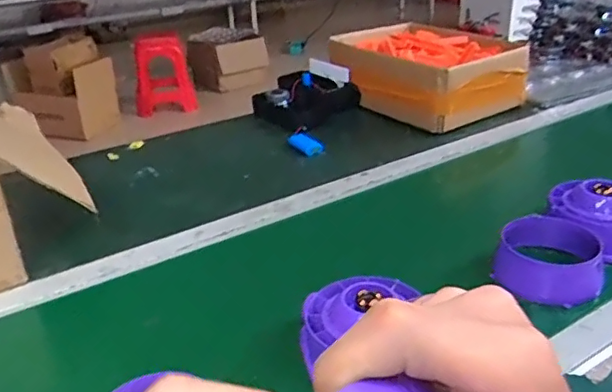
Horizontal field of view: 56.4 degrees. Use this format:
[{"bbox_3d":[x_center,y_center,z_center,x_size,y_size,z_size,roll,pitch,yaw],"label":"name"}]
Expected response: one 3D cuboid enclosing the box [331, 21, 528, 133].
[{"bbox_3d":[0.256,-0.269,1.254,0.282,0.146,0.371,-19,32,-28],"label":"box"}]

